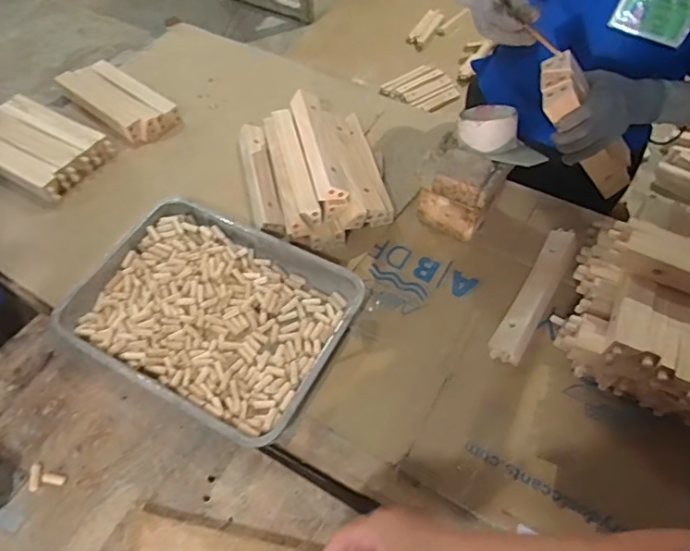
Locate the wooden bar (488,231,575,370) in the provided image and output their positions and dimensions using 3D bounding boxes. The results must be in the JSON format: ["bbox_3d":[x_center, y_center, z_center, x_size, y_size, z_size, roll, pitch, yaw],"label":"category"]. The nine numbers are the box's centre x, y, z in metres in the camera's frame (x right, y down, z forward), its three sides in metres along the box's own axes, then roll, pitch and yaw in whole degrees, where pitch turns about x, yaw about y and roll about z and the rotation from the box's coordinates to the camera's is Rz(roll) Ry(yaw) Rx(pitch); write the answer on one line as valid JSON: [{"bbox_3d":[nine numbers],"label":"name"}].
[{"bbox_3d":[0.294,0.028,0.790,0.050,0.028,0.255,29,62,18],"label":"wooden bar"}]

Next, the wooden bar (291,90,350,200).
[{"bbox_3d":[-0.043,-0.228,0.880,0.054,0.029,0.249,-13,58,-7],"label":"wooden bar"}]

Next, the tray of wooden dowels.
[{"bbox_3d":[-0.202,0.044,0.779,0.391,0.041,0.286,25,61,16],"label":"tray of wooden dowels"}]

